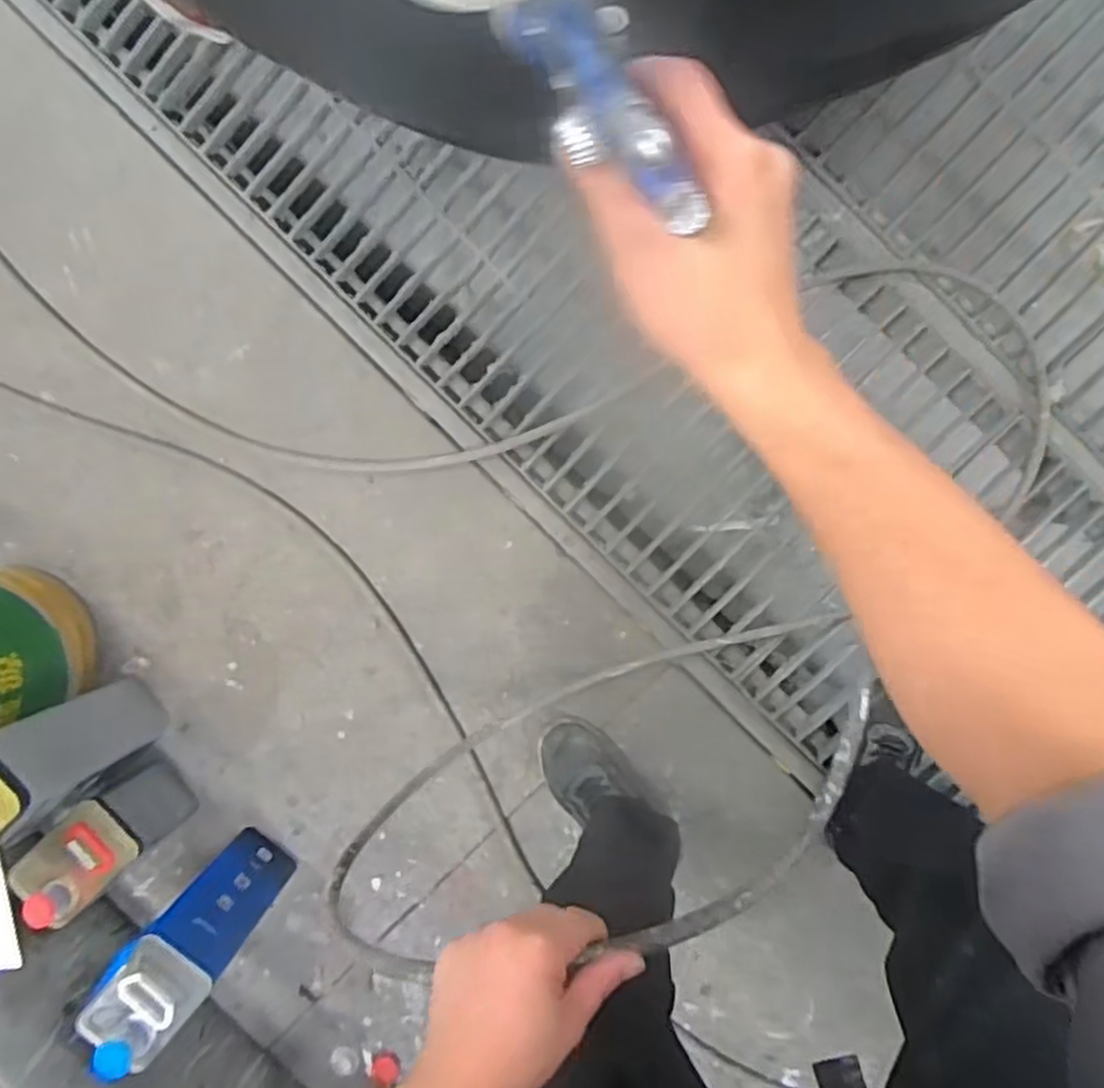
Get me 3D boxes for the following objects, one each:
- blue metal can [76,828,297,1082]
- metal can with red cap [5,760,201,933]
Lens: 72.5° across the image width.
[{"bbox_3d":[-0.482,0.532,1.028,0.114,0.281,0.192,42,95,-2],"label":"blue metal can"},{"bbox_3d":[-0.629,0.414,1.067,0.166,0.179,0.111,-43,92,5],"label":"metal can with red cap"}]

